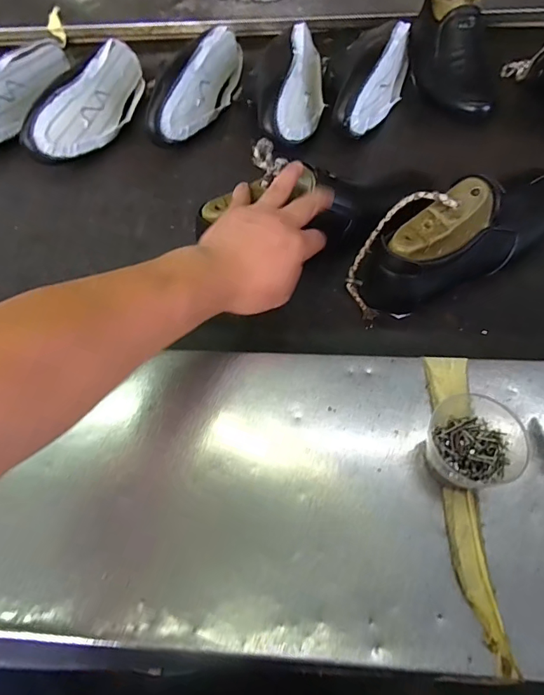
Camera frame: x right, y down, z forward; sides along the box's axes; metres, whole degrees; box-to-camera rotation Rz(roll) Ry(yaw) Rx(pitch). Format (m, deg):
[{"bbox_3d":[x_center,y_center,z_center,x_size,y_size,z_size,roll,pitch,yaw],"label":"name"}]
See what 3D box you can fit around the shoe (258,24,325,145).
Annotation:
[{"bbox_3d":[0.029,-0.369,0.613,0.086,0.071,0.253,0,58,4],"label":"shoe"}]

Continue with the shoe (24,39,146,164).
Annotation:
[{"bbox_3d":[-0.265,-0.345,0.636,0.075,0.090,0.253,8,60,10],"label":"shoe"}]

